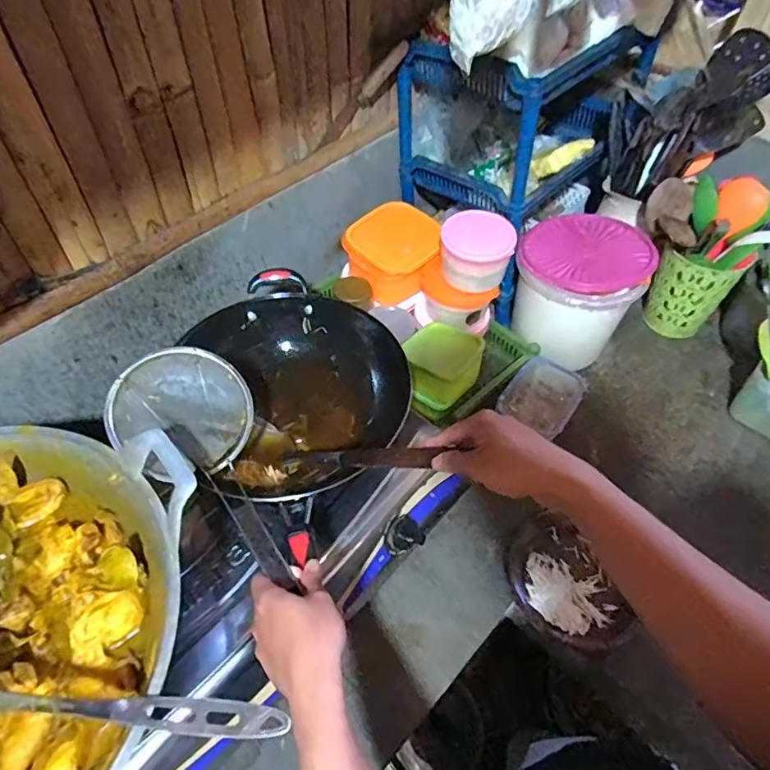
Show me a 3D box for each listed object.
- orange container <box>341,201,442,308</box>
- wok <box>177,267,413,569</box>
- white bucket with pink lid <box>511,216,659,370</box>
[{"bbox_3d":[0.025,-0.224,0.948,0.138,0.097,0.151,-32,60,-22],"label":"orange container"},{"bbox_3d":[-0.132,0.006,0.720,0.294,0.097,0.266,35,60,23],"label":"wok"},{"bbox_3d":[0.329,-0.154,0.963,0.188,0.210,0.196,0,53,0],"label":"white bucket with pink lid"}]

